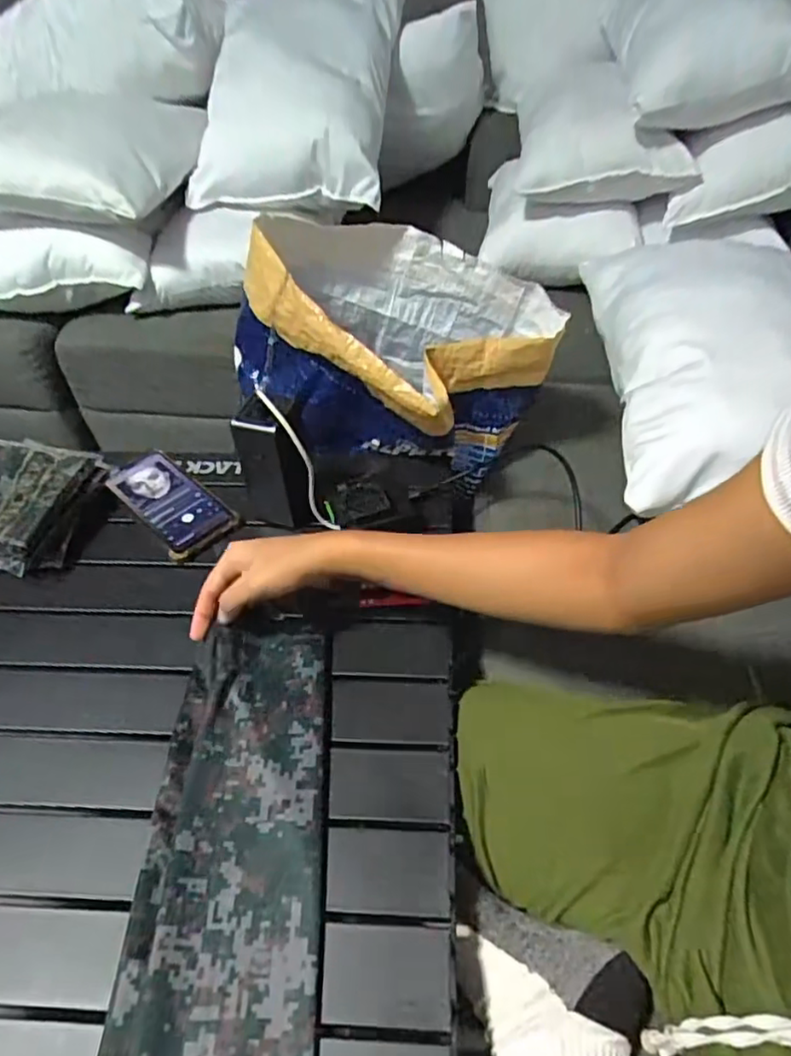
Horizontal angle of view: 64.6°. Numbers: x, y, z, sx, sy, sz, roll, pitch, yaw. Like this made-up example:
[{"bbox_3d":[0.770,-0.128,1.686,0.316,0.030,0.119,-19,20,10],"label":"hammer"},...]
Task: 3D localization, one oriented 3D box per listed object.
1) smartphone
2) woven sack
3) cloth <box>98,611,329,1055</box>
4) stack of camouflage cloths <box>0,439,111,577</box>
[{"bbox_3d":[-0.240,-0.029,0.669,0.074,0.017,0.160,-36,54,-26],"label":"smartphone"},{"bbox_3d":[0.006,-0.200,0.699,0.294,0.226,0.229,22,52,23],"label":"woven sack"},{"bbox_3d":[-0.110,0.254,0.393,0.124,0.024,0.451,-3,48,1],"label":"cloth"},{"bbox_3d":[-0.382,-0.024,0.640,0.137,0.061,0.159,8,48,11],"label":"stack of camouflage cloths"}]

